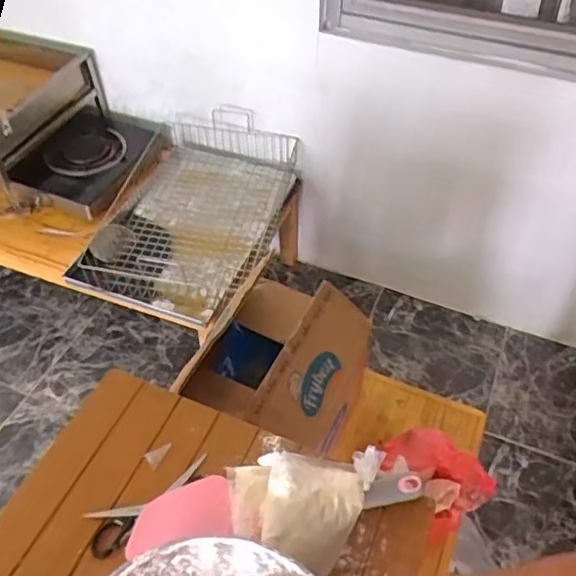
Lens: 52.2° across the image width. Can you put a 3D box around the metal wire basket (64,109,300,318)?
[{"bbox_3d":[-0.242,-0.217,1.502,0.409,0.152,0.599,16,55,14],"label":"metal wire basket"}]

